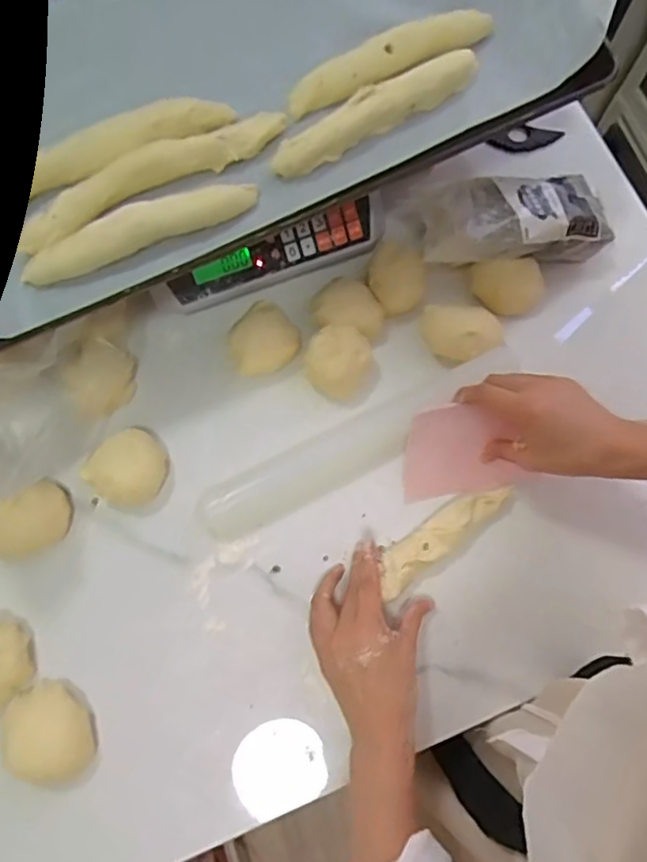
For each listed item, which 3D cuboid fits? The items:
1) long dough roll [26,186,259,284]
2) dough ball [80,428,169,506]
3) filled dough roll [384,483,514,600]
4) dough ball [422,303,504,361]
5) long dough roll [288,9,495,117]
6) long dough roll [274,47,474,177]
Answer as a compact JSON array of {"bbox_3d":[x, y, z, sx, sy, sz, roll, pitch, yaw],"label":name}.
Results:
[{"bbox_3d":[-0.148,-0.165,0.484,0.190,0.022,0.029,-23,76,-7],"label":"long dough roll"},{"bbox_3d":[-0.174,0.035,0.531,0.070,0.043,0.064,-34,78,-9],"label":"dough ball"},{"bbox_3d":[0.103,0.089,0.523,0.134,0.023,0.032,-35,78,-12],"label":"filled dough roll"},{"bbox_3d":[0.131,-0.094,0.566,0.078,0.036,0.057,16,75,4],"label":"dough ball"},{"bbox_3d":[0.058,-0.325,0.521,0.188,0.024,0.029,-28,77,-8],"label":"long dough roll"},{"bbox_3d":[0.047,-0.277,0.515,0.203,0.026,0.030,-32,77,-9],"label":"long dough roll"}]

